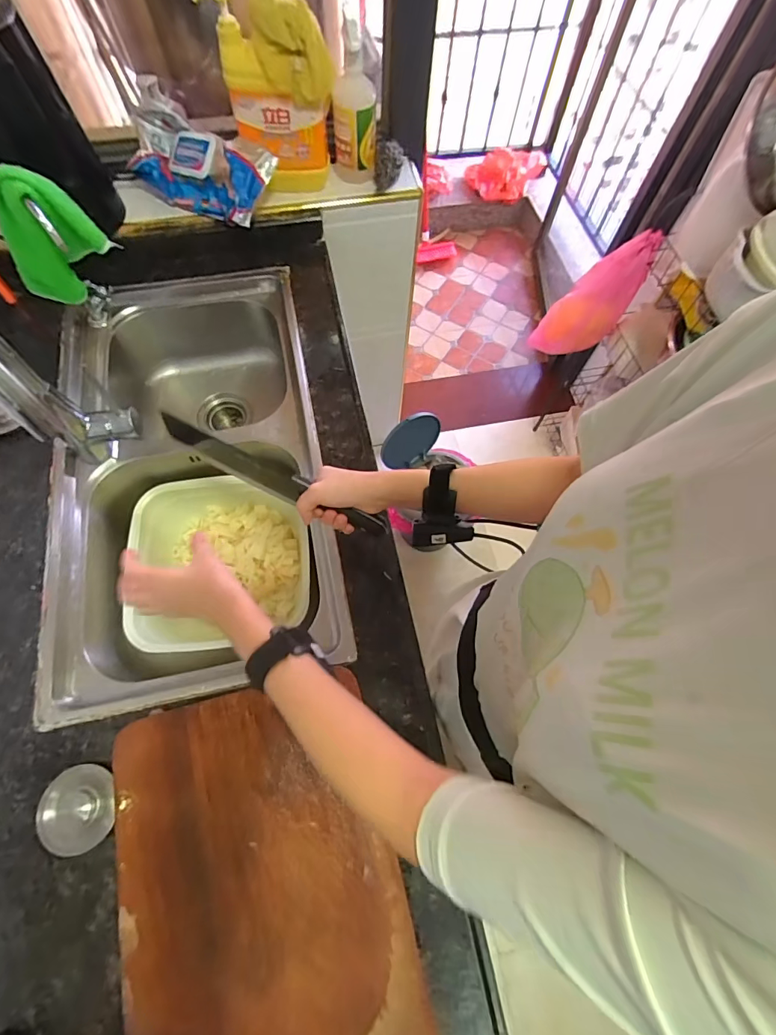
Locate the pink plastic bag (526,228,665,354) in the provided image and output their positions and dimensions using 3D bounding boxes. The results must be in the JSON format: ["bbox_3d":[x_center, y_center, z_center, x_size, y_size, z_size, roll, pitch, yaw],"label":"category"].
[{"bbox_3d":[0.525,-0.539,1.119,0.123,0.349,0.096,-3,65,-33],"label":"pink plastic bag"}]

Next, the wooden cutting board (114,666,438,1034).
[{"bbox_3d":[-0.128,0.377,0.454,0.265,0.037,0.376,-15,69,-8],"label":"wooden cutting board"}]

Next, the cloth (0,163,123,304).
[{"bbox_3d":[-0.461,-0.381,0.607,0.134,0.155,0.039,-18,70,-9],"label":"cloth"}]

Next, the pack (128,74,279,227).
[{"bbox_3d":[-0.322,-0.601,0.751,0.251,0.123,0.100,26,69,8],"label":"pack"}]

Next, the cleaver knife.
[{"bbox_3d":[-0.136,-0.045,0.552,0.290,0.086,0.027,26,69,3],"label":"cleaver knife"}]

